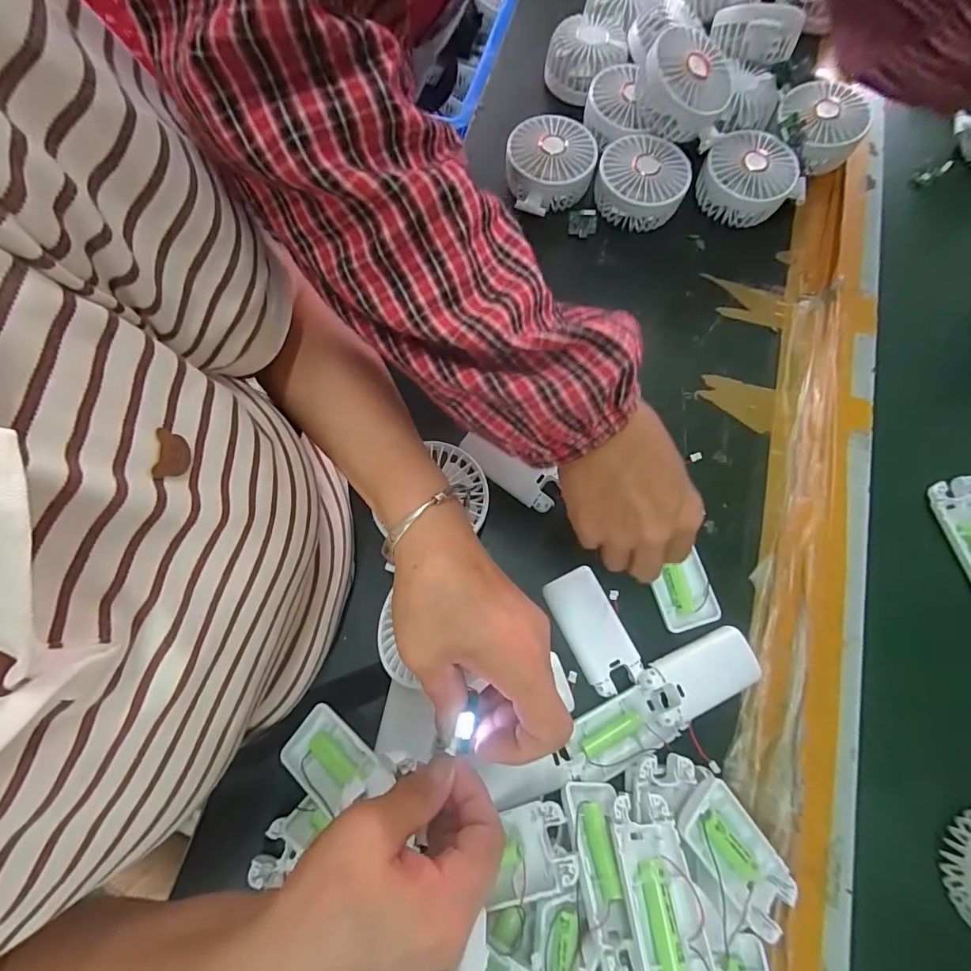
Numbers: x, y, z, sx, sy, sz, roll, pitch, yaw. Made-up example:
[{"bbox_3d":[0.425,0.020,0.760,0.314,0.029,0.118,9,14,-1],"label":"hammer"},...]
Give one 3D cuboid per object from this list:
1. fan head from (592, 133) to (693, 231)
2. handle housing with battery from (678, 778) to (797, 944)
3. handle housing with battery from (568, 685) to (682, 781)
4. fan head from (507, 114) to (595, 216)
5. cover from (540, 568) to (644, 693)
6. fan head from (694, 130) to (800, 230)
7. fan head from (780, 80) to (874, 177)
[{"bbox_3d":[0.153,-0.297,0.457,0.086,0.047,0.085,10,72,3],"label":"fan head"},{"bbox_3d":[0.163,0.237,0.295,0.046,0.016,0.094,-42,93,-28],"label":"handle housing with battery"},{"bbox_3d":[0.103,0.178,0.334,0.082,0.025,0.043,-24,73,-8],"label":"handle housing with battery"},{"bbox_3d":[0.062,-0.322,0.460,0.085,0.041,0.084,0,72,0],"label":"fan head"},{"bbox_3d":[0.083,0.111,0.356,0.043,0.009,0.090,-25,74,-8],"label":"cover"},{"bbox_3d":[0.258,-0.301,0.461,0.083,0.049,0.080,0,72,0],"label":"fan head"},{"bbox_3d":[0.341,-0.369,0.474,0.080,0.043,0.087,-3,72,-1],"label":"fan head"}]

